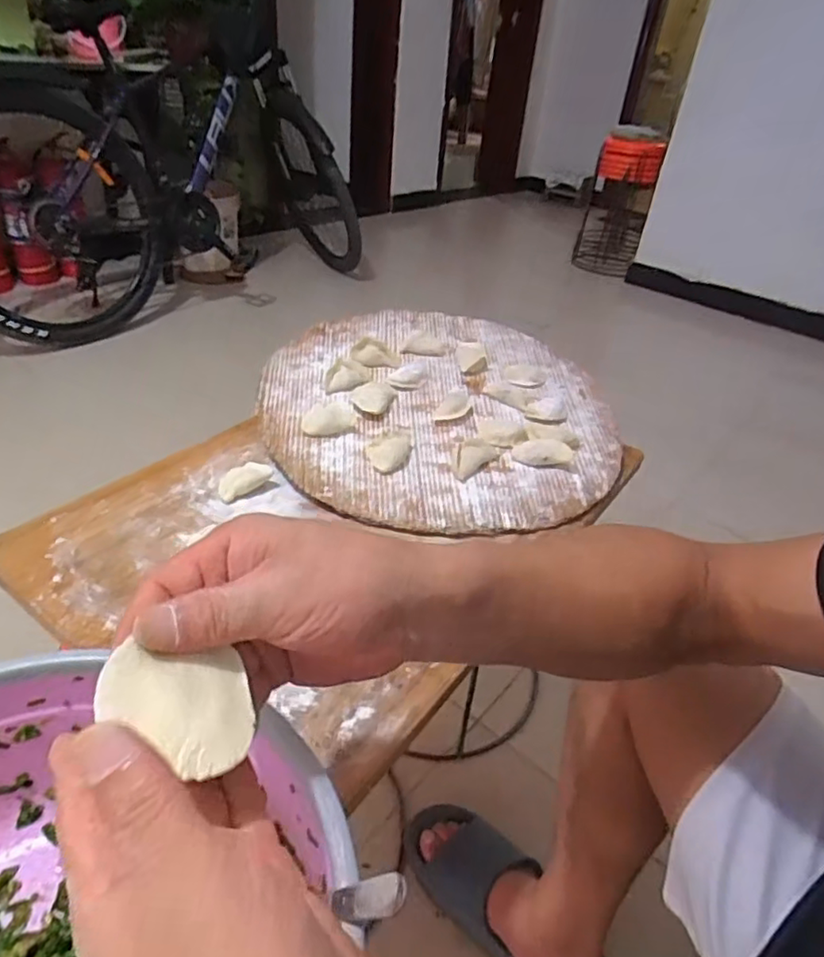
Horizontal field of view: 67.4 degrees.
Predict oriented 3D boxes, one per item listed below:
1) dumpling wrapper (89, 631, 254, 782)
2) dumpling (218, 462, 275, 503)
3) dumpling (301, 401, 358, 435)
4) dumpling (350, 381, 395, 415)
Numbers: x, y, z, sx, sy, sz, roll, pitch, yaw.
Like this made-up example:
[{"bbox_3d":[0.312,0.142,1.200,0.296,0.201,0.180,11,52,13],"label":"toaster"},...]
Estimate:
[{"bbox_3d":[-0.089,0.088,0.237,0.057,0.007,0.048,14,40,-30],"label":"dumpling wrapper"},{"bbox_3d":[-0.164,0.001,0.620,0.025,0.018,0.064,30,42,30],"label":"dumpling"},{"bbox_3d":[-0.092,-0.067,0.677,0.061,0.014,0.044,-10,38,-21],"label":"dumpling"},{"bbox_3d":[-0.046,-0.094,0.707,0.043,0.017,0.044,18,37,17],"label":"dumpling"}]

